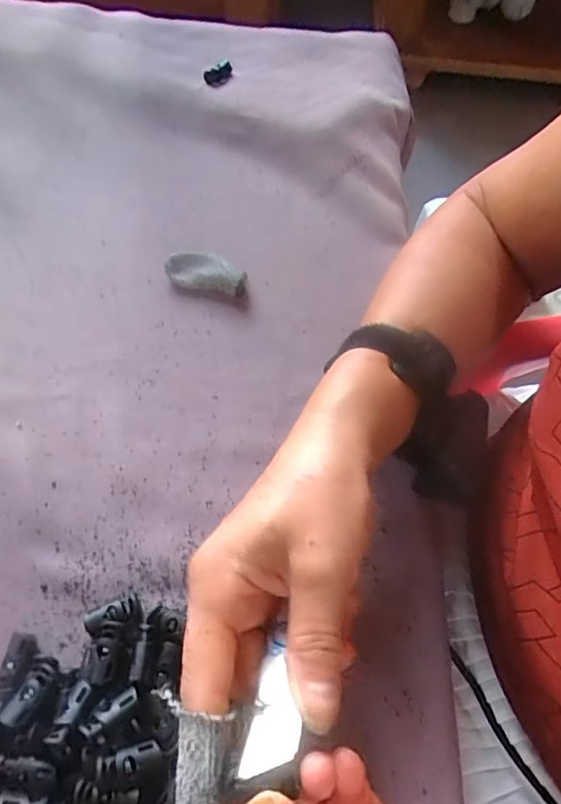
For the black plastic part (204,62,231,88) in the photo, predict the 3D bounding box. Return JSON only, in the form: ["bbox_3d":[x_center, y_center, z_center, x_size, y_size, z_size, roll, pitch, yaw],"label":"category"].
[{"bbox_3d":[-0.053,-0.284,0.472,0.015,0.011,0.031,35,67,12],"label":"black plastic part"}]

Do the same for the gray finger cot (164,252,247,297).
[{"bbox_3d":[-0.051,-0.090,0.380,0.056,0.012,0.025,12,64,2],"label":"gray finger cot"}]

